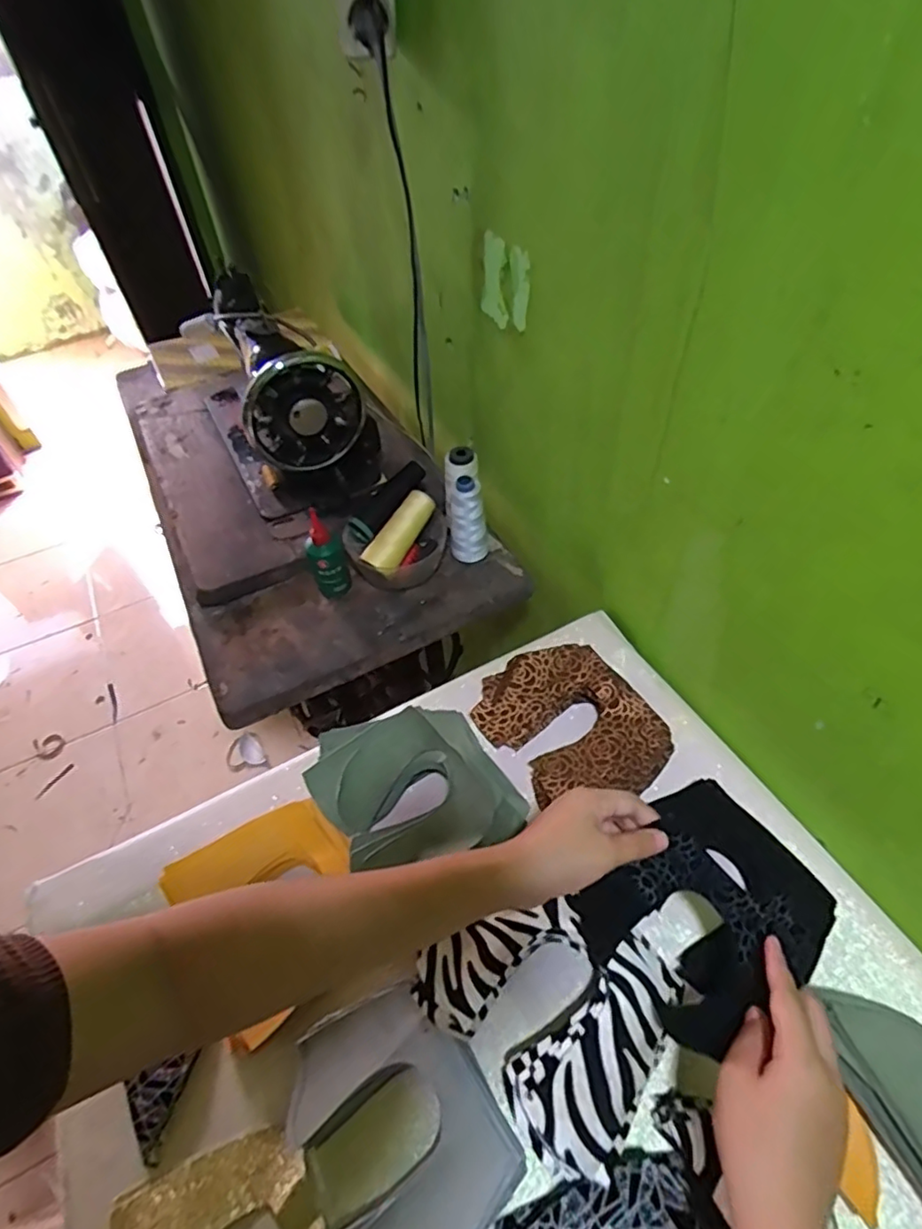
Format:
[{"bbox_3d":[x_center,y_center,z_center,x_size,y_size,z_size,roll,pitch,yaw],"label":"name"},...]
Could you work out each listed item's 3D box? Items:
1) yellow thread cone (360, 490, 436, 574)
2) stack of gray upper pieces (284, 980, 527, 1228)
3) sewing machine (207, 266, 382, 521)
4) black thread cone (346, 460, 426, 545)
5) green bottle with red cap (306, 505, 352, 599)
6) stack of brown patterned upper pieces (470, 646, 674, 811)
[{"bbox_3d":[-0.071,-0.097,0.720,0.038,0.038,0.114,28,74,25],"label":"yellow thread cone"},{"bbox_3d":[-0.042,0.344,0.403,0.119,0.022,0.155,-31,55,-20],"label":"stack of gray upper pieces"},{"bbox_3d":[-0.263,-0.320,0.837,0.171,0.215,0.381,-24,53,-16],"label":"sewing machine"},{"bbox_3d":[-0.088,-0.136,0.722,0.041,0.032,0.126,36,80,29],"label":"black thread cone"},{"bbox_3d":[-0.160,-0.066,0.710,0.044,0.104,0.035,-18,51,-10],"label":"green bottle with red cap"},{"bbox_3d":[0.105,0.106,0.577,0.142,0.040,0.172,-29,54,-19],"label":"stack of brown patterned upper pieces"}]

